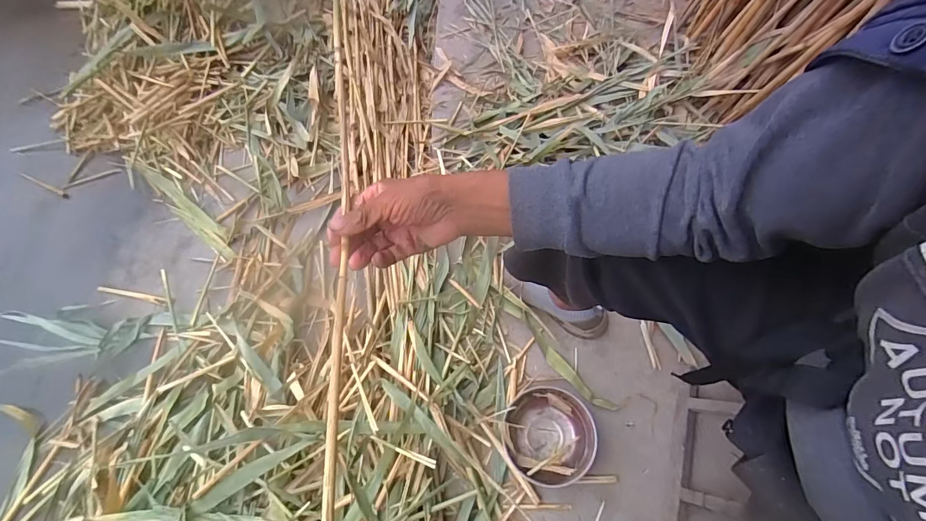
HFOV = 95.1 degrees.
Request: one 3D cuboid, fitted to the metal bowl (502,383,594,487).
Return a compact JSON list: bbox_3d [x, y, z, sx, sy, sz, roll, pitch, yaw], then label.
[{"bbox_3d":[0.155,0.316,0.766,0.164,0.079,0.160,-17,66,-4],"label":"metal bowl"}]

